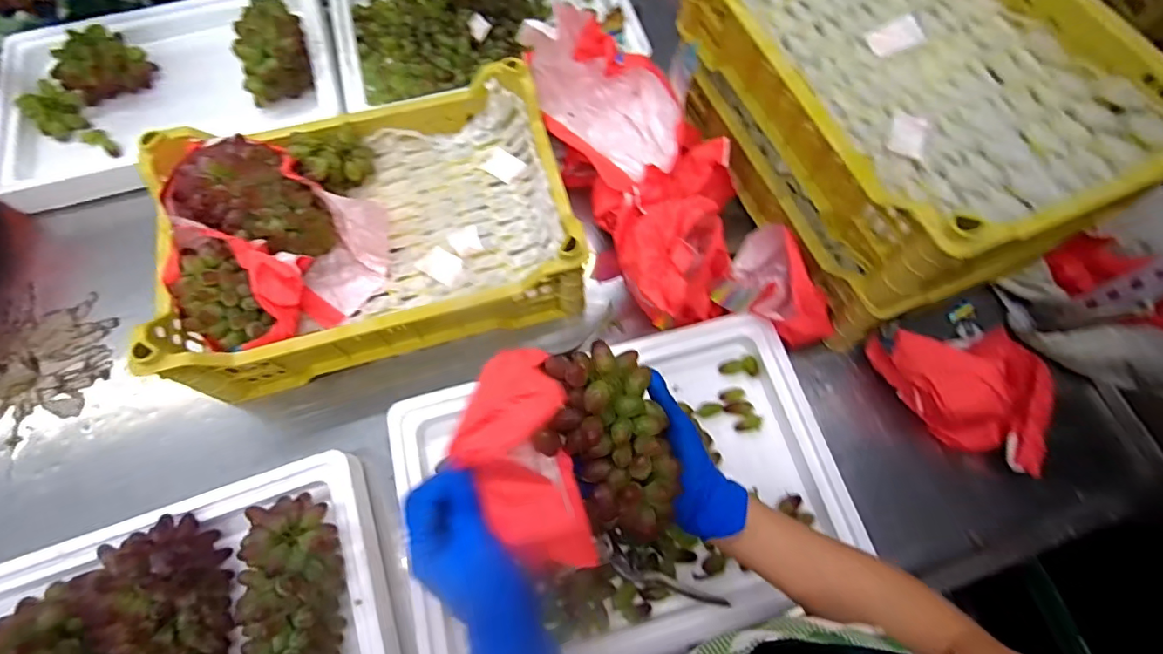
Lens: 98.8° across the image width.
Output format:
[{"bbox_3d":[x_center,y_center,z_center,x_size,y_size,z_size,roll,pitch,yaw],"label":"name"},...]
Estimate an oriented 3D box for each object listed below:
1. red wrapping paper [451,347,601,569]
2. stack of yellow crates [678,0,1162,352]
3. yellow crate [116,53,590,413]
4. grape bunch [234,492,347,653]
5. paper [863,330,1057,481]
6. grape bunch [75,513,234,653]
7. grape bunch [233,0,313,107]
[{"bbox_3d":[-0.043,0.089,0.356,0.073,0.094,0.157,-10,68,-5],"label":"red wrapping paper"},{"bbox_3d":[0.331,-0.263,0.568,0.318,0.227,0.461,-20,69,-9],"label":"stack of yellow crates"},{"bbox_3d":[-0.244,-0.128,0.589,0.437,0.113,0.296,-14,69,-7],"label":"yellow crate"},{"bbox_3d":[-0.268,0.249,0.455,0.082,0.055,0.179,-10,68,-5],"label":"grape bunch"},{"bbox_3d":[0.420,0.075,0.543,0.167,0.094,0.136,7,68,2],"label":"paper"},{"bbox_3d":[-0.380,0.261,0.450,0.089,0.076,0.169,-28,71,-12],"label":"grape bunch"},{"bbox_3d":[-0.449,-0.411,0.719,0.084,0.085,0.166,-17,69,-8],"label":"grape bunch"}]

